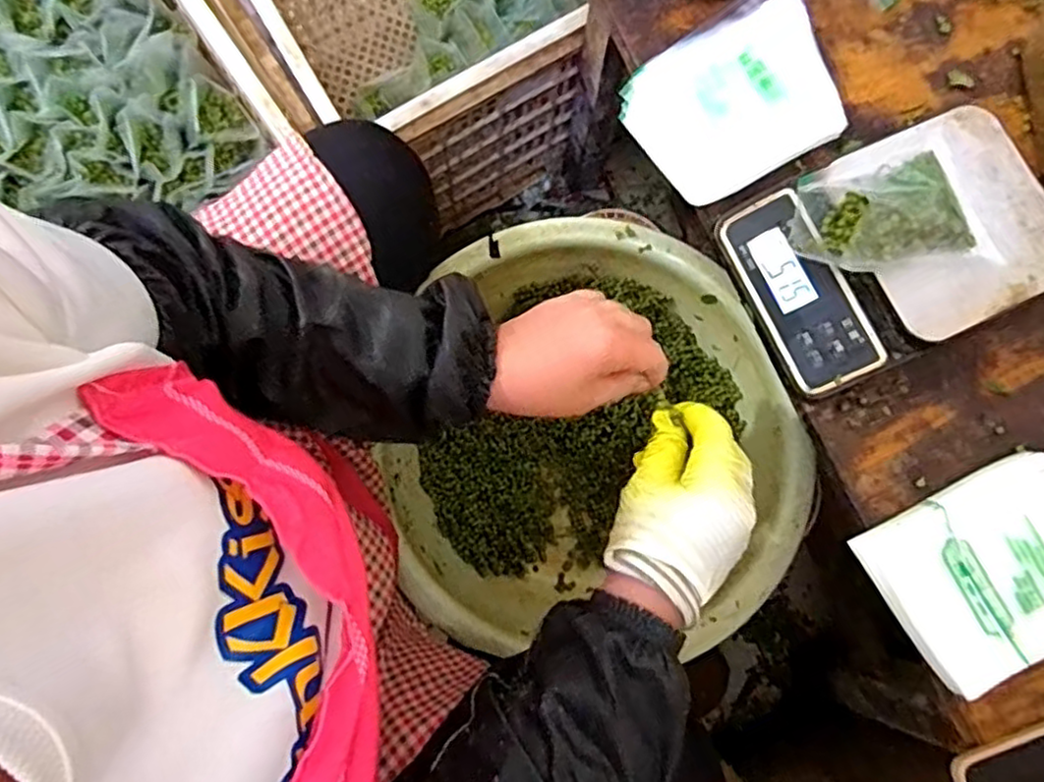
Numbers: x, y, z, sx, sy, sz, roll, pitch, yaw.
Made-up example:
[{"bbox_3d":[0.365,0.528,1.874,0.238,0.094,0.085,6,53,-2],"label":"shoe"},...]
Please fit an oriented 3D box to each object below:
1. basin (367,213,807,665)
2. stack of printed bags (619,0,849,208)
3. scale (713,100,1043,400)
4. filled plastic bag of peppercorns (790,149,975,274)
[{"bbox_3d":[0.065,0.038,0.639,0.347,0.140,0.357,0,78,-1],"label":"basin"},{"bbox_3d":[0.165,-0.228,0.524,0.151,0.029,0.129,-28,80,-7],"label":"stack of printed bags"},{"bbox_3d":[0.267,-0.102,0.486,0.208,0.056,0.147,-24,80,-6],"label":"scale"},{"bbox_3d":[0.242,-0.118,0.447,0.111,0.043,0.069,-17,79,-5],"label":"filled plastic bag of peppercorns"}]

